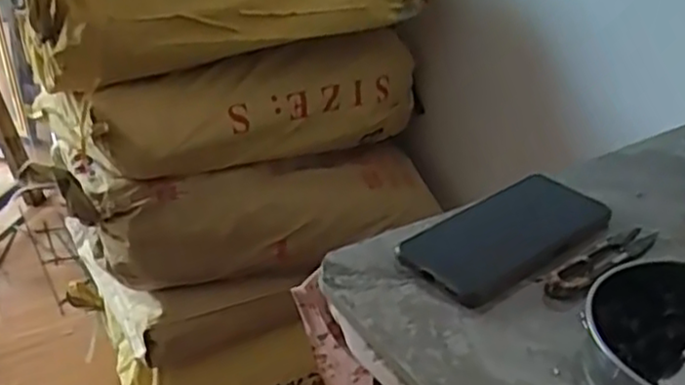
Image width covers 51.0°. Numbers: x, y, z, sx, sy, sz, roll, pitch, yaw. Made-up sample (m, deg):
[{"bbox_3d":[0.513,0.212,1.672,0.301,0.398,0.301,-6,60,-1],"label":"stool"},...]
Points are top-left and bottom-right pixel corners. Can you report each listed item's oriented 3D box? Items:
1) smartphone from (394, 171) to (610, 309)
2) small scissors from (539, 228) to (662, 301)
[{"bbox_3d":[0.126,0.029,0.539,0.165,0.013,0.077,-22,39,-32],"label":"smartphone"},{"bbox_3d":[0.186,0.047,0.516,0.118,0.009,0.026,-23,39,-32],"label":"small scissors"}]

